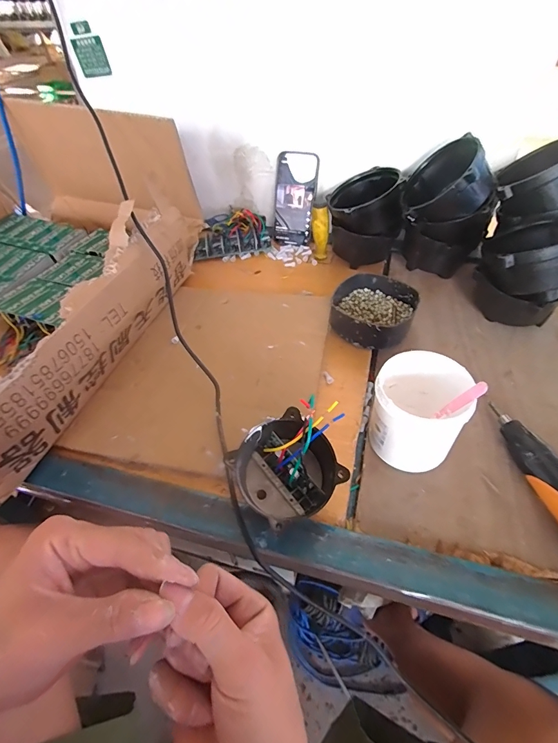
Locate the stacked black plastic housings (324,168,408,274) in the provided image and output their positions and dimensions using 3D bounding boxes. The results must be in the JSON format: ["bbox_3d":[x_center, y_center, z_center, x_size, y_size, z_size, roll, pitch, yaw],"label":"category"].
[{"bbox_3d":[0.150,-0.281,0.669,0.119,0.133,0.121,-9,49,-7],"label":"stacked black plastic housings"}]

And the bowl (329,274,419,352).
[{"bbox_3d":[0.142,-0.092,0.557,0.120,0.046,0.125,-1,48,1],"label":"bowl"}]

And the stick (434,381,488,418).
[{"bbox_3d":[0.182,0.031,0.370,0.006,0.074,0.014,28,51,-6],"label":"stick"}]

